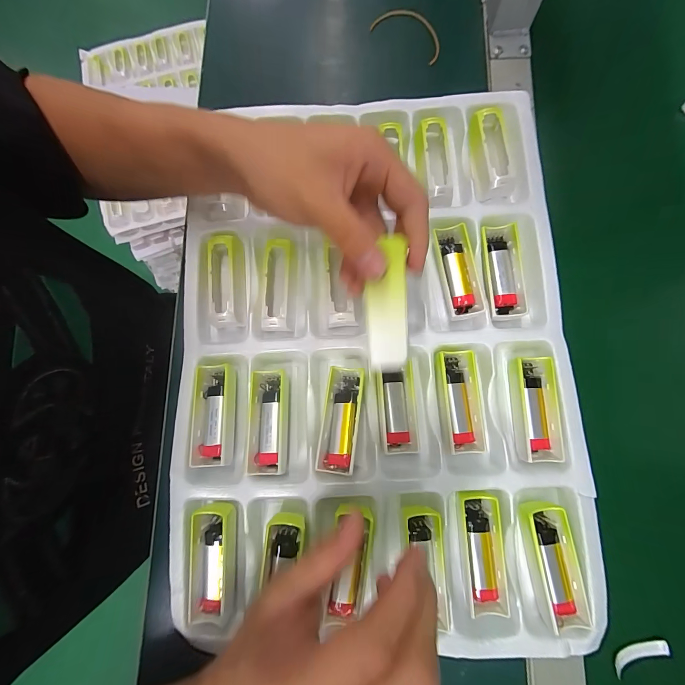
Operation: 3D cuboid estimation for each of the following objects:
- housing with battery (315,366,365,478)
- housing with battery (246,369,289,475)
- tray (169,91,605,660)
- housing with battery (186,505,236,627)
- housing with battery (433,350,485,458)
[{"bbox_3d":[-0.002,0.059,0.261,0.028,0.017,0.079,8,65,1],"label":"housing with battery"},{"bbox_3d":[-0.058,0.062,0.269,0.030,0.021,0.079,-2,80,3],"label":"housing with battery"},{"bbox_3d":[0.021,0.000,0.281,0.319,0.032,0.456,-4,80,3],"label":"tray"},{"bbox_3d":[-0.099,0.165,0.253,0.032,0.017,0.081,-1,80,3],"label":"housing with battery"},{"bbox_3d":[0.094,0.048,0.273,0.031,0.022,0.078,-7,80,2],"label":"housing with battery"}]

